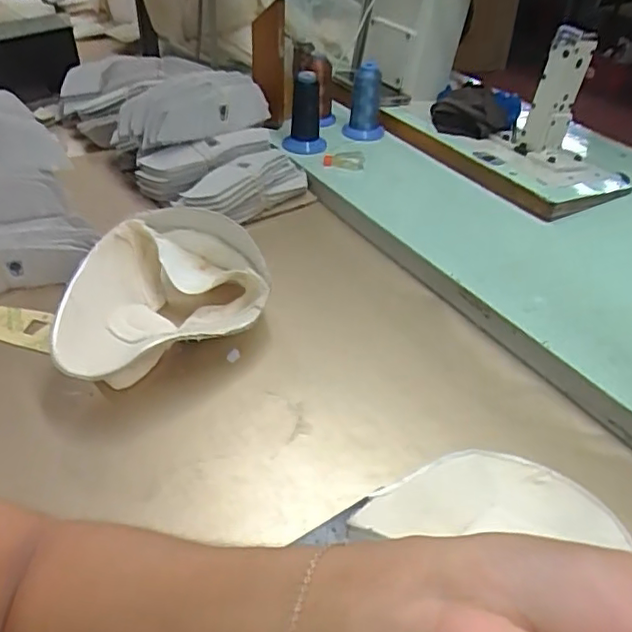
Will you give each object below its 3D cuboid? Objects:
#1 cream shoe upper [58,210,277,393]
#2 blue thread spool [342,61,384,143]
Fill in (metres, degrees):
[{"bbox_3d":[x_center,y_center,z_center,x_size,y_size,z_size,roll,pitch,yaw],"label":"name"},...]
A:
[{"bbox_3d":[-0.160,-0.014,0.633,0.219,0.105,0.182,-15,39,-21],"label":"cream shoe upper"},{"bbox_3d":[0.079,-0.362,1.009,0.067,0.115,0.075,4,40,2],"label":"blue thread spool"}]

